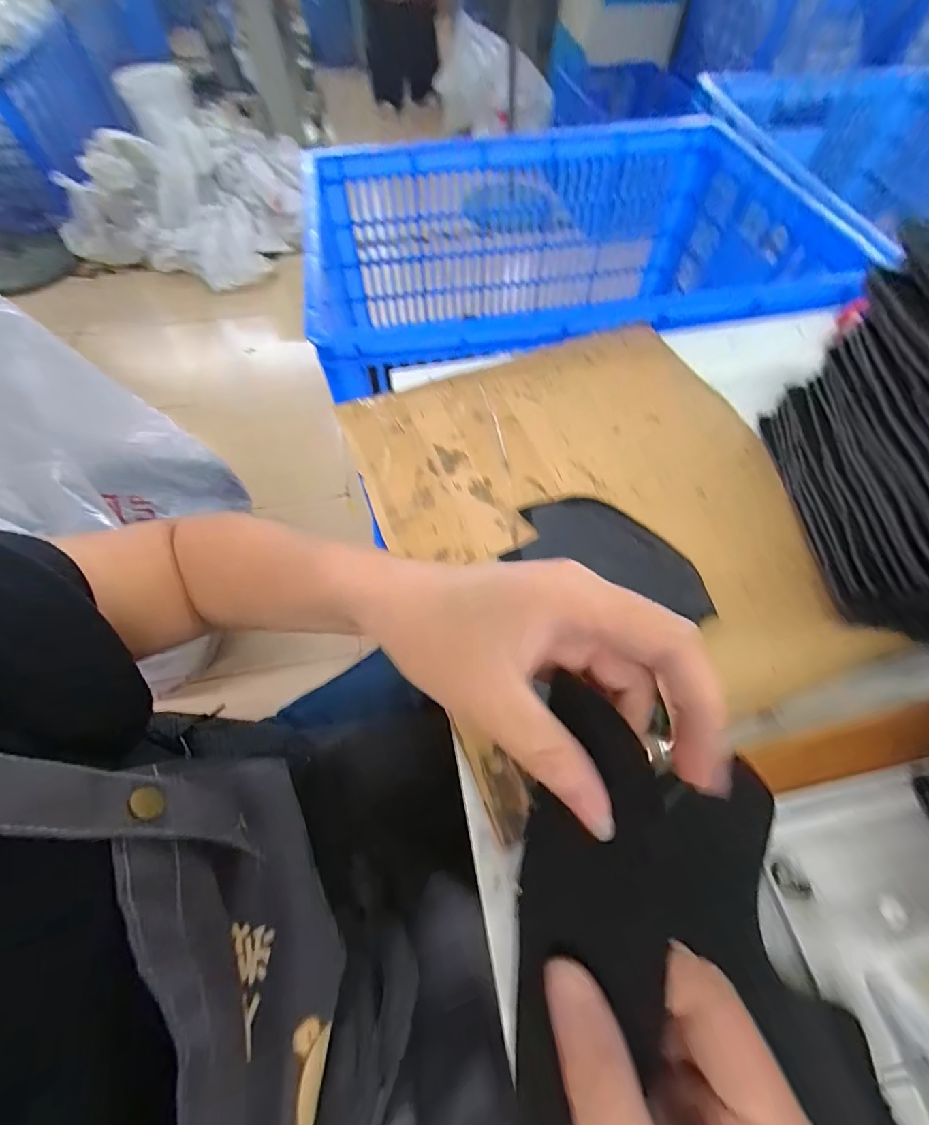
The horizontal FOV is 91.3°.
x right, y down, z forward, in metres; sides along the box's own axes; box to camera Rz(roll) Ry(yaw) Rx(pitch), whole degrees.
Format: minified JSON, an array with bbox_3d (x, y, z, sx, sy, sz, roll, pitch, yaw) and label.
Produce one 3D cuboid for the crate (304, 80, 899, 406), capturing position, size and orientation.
[{"bbox_3d":[0.146,-0.428,0.703,0.703,0.263,0.475,-12,61,-6],"label":"crate"}]

